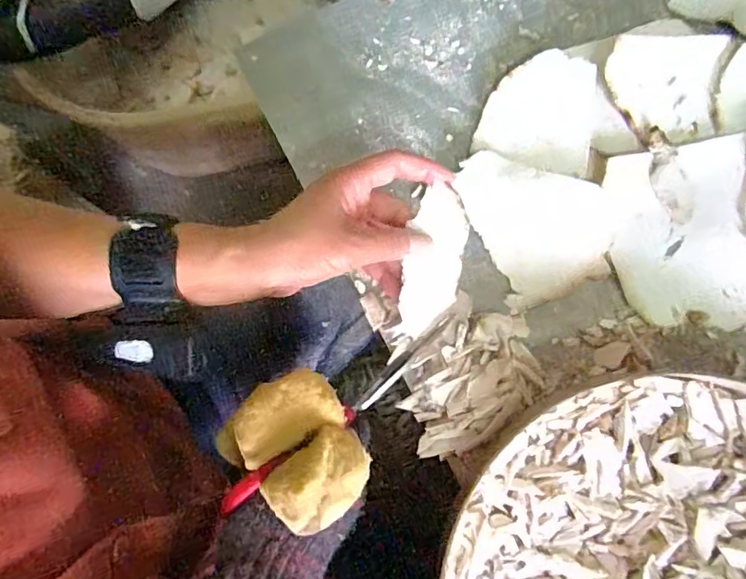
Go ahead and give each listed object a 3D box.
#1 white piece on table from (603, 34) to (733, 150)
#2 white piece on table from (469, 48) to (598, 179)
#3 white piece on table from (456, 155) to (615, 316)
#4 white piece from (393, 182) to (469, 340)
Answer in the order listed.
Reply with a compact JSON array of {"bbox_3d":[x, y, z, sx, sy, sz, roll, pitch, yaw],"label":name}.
[{"bbox_3d":[0.228,-0.155,0.403,0.085,0.024,0.093,7,74,3],"label":"white piece on table"},{"bbox_3d":[0.137,-0.144,0.412,0.087,0.021,0.097,20,75,7],"label":"white piece on table"},{"bbox_3d":[0.127,-0.057,0.395,0.093,0.023,0.123,-21,75,-5],"label":"white piece on table"},{"bbox_3d":[0.040,-0.016,0.338,0.037,0.008,0.099,14,90,5],"label":"white piece"}]

